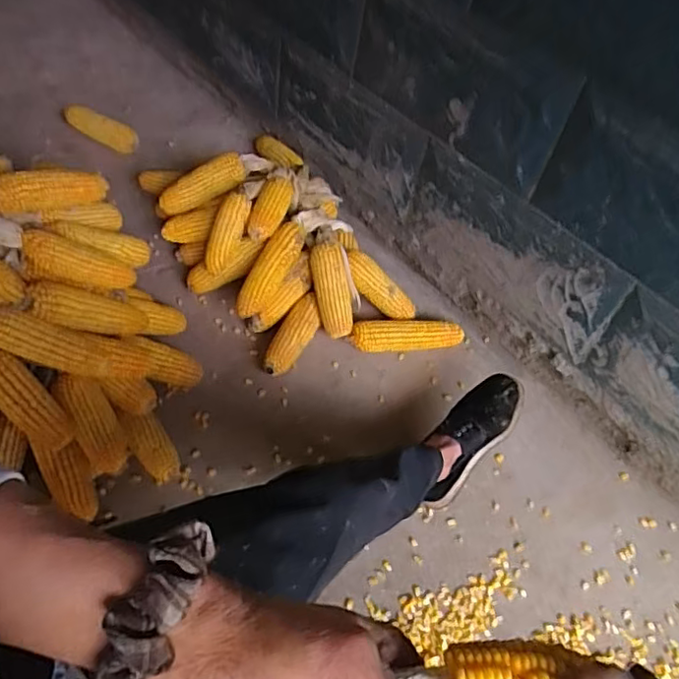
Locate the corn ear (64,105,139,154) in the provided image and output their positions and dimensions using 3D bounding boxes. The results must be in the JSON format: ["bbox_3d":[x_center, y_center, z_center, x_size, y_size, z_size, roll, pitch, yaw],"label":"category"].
[{"bbox_3d":[-0.533,-0.470,1.342,0.178,0.051,0.065,24,53,-9],"label":"corn ear"}]

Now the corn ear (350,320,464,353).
[{"bbox_3d":[0.124,-0.005,1.098,0.208,0.048,0.050,-4,54,-10],"label":"corn ear"}]

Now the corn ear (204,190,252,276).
[{"bbox_3d":[-0.202,-0.188,1.065,0.049,0.040,0.149,26,100,13],"label":"corn ear"}]

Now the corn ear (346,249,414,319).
[{"bbox_3d":[0.074,-0.096,1.107,0.164,0.040,0.053,45,55,-15],"label":"corn ear"}]

